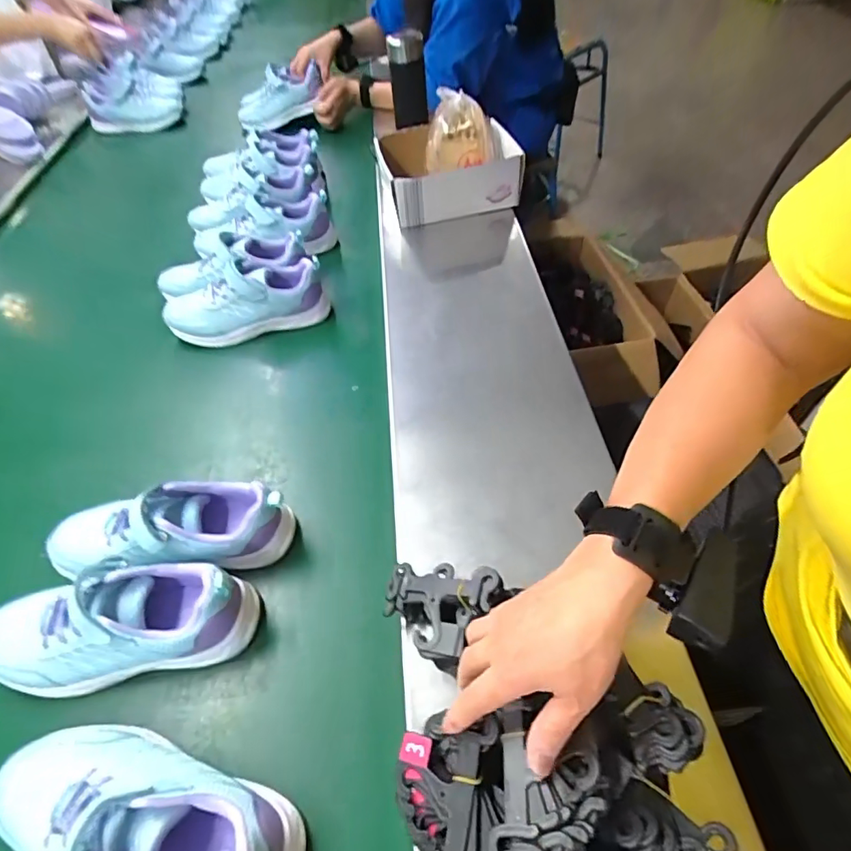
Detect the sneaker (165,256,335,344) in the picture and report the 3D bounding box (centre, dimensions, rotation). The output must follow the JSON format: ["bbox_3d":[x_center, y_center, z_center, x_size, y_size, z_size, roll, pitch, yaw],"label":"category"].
[{"bbox_3d":[-0.271,-0.187,0.751,0.238,0.095,0.095,-12,52,-10],"label":"sneaker"}]

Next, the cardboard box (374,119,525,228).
[{"bbox_3d":[0.038,-0.475,0.921,0.224,0.086,0.213,-8,51,-7],"label":"cardboard box"}]

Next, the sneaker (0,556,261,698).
[{"bbox_3d":[-0.277,0.175,0.444,0.230,0.082,0.085,-10,52,-8],"label":"sneaker"}]

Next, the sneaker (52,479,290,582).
[{"bbox_3d":[-0.255,0.109,0.507,0.242,0.094,0.079,-4,51,-4],"label":"sneaker"}]

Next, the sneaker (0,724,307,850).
[{"bbox_3d":[-0.204,0.278,0.351,0.229,0.070,0.085,16,52,12],"label":"sneaker"}]

